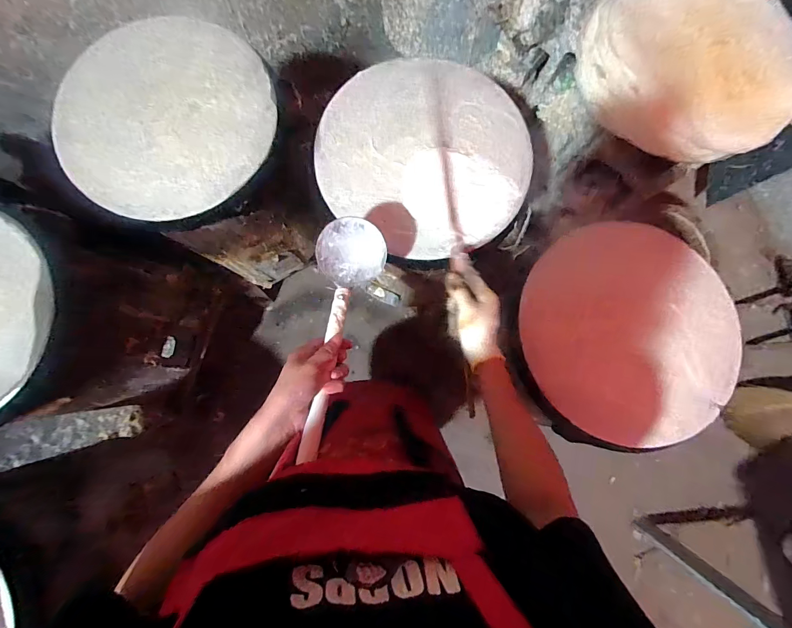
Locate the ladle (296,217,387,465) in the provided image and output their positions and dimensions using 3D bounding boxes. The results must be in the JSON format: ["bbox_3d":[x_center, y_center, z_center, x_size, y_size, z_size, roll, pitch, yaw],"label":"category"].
[{"bbox_3d":[-0.079,0.021,0.469,0.090,0.064,0.308,9,64,0],"label":"ladle"}]

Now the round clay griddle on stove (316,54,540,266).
[{"bbox_3d":[0.056,-0.284,0.646,0.359,0.044,0.348,0,82,-2],"label":"round clay griddle on stove"}]

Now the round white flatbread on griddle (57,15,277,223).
[{"bbox_3d":[-0.405,-0.346,0.644,0.389,0.048,0.366,0,82,-2],"label":"round white flatbread on griddle"}]

